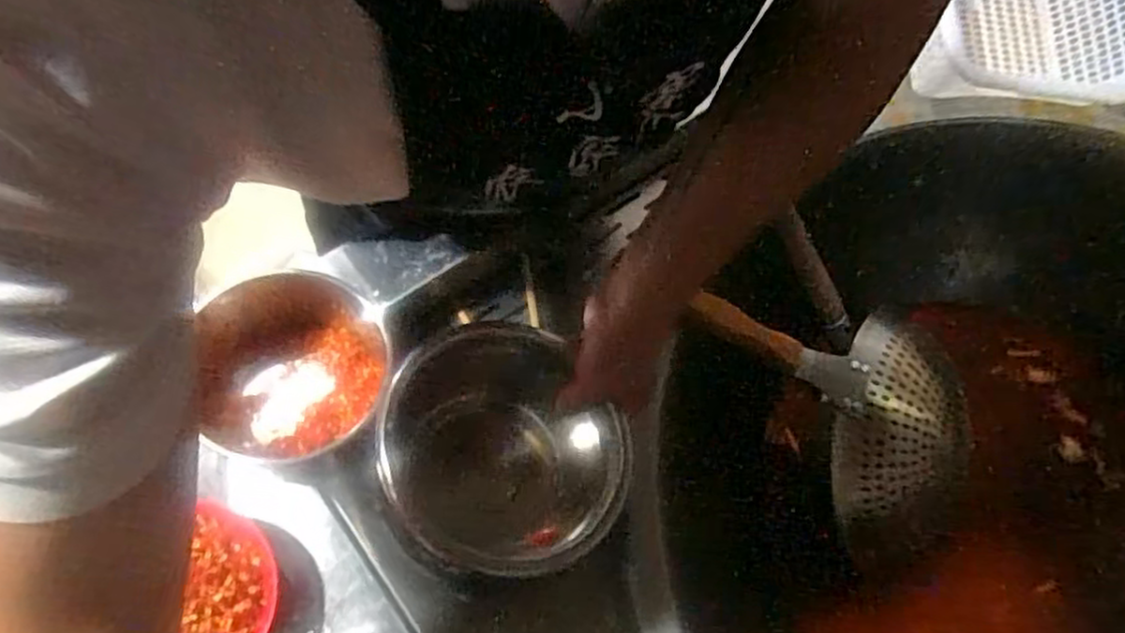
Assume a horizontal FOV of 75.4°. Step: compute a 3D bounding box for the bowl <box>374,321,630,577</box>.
[{"bbox_3d":[-0.057,0.107,0.603,0.182,0.066,0.212,-26,71,-12],"label":"bowl"}]

